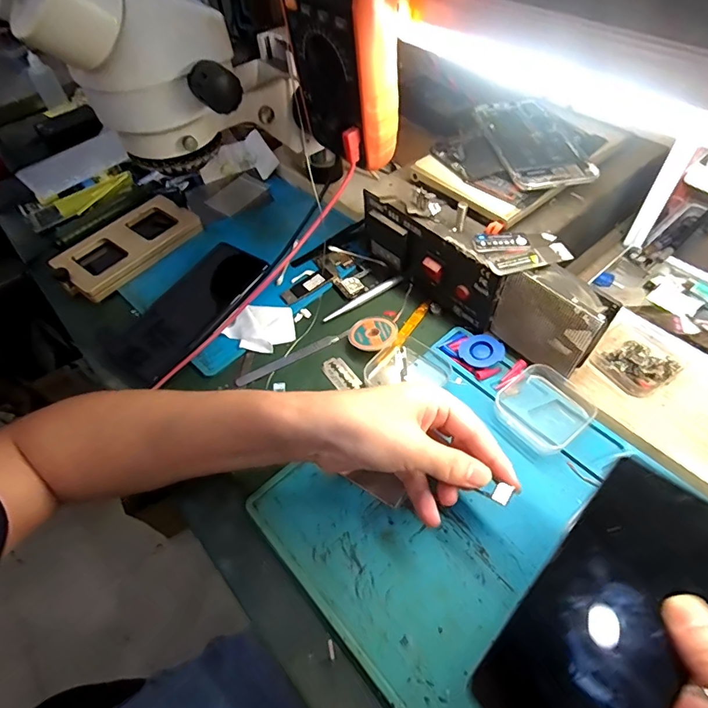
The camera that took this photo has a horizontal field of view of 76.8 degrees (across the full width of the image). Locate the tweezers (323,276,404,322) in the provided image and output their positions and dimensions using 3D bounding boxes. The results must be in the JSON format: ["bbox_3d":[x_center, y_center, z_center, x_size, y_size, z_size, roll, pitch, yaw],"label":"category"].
[{"bbox_3d":[0.009,-0.058,0.453,0.092,0.004,0.010,-31,57,-16],"label":"tweezers"}]

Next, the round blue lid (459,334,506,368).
[{"bbox_3d":[0.113,-0.002,0.396,0.034,0.008,0.034,-8,60,14],"label":"round blue lid"}]

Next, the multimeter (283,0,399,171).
[{"bbox_3d":[-0.008,-0.222,0.301,0.048,0.171,0.084,-33,58,-18],"label":"multimeter"}]

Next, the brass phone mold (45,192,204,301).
[{"bbox_3d":[-0.260,-0.126,0.511,0.081,0.026,0.156,30,62,25],"label":"brass phone mold"}]

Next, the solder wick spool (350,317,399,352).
[{"bbox_3d":[0.018,-0.018,0.422,0.043,0.014,0.041,-3,54,4],"label":"solder wick spool"}]

